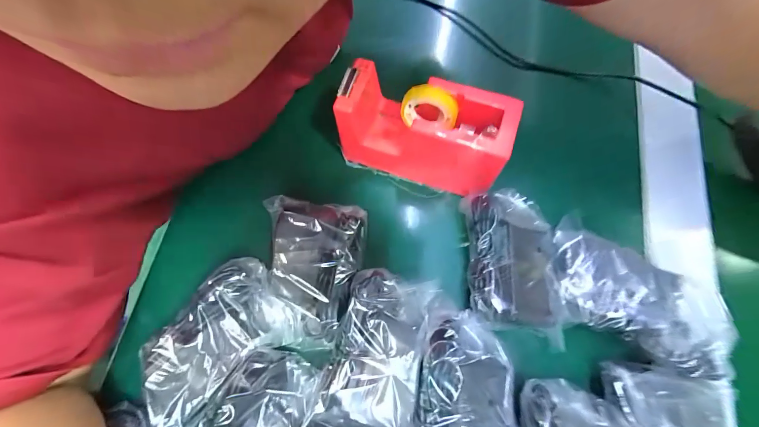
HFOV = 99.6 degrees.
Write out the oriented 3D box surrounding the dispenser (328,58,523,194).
[{"bbox_3d":[0.031,-0.063,0.251,0.122,0.079,0.051,21,73,4],"label":"dispenser"}]

